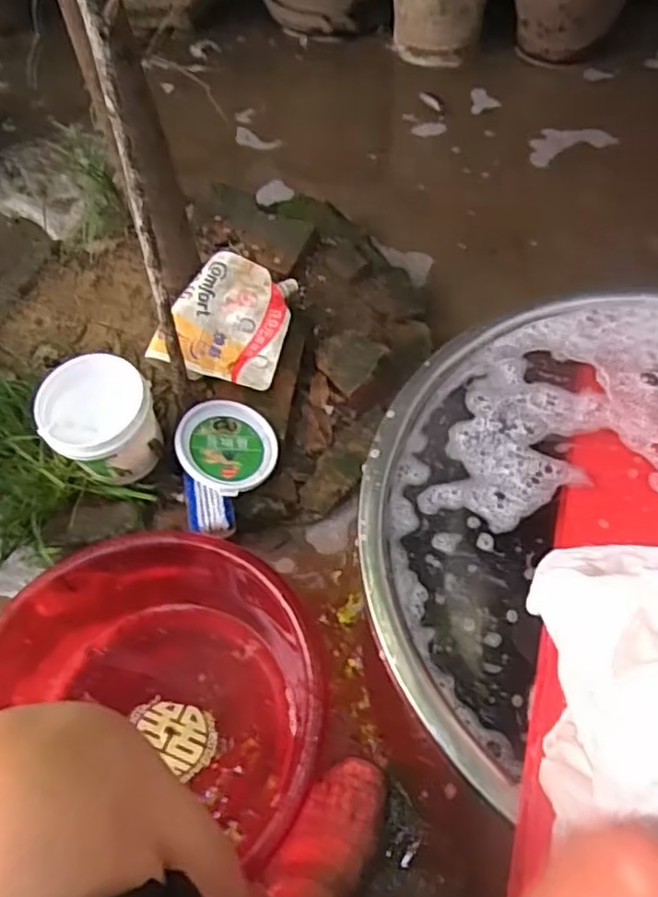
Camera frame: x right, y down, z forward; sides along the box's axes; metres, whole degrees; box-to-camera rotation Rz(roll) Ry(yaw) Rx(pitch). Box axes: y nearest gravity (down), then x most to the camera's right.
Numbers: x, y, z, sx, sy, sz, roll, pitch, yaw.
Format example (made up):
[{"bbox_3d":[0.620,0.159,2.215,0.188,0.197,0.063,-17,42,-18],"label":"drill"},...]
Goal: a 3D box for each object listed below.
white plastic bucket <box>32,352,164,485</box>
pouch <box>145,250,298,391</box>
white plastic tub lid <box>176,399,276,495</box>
[{"bbox_3d":[-0.271,-0.025,0.820,0.127,0.118,0.116,-34,61,-18],"label":"white plastic bucket"},{"bbox_3d":[-0.128,-0.172,0.905,0.150,0.030,0.171,24,78,-12],"label":"pouch"},{"bbox_3d":[-0.126,-0.001,0.840,0.122,0.016,0.122,8,58,-14],"label":"white plastic tub lid"}]

